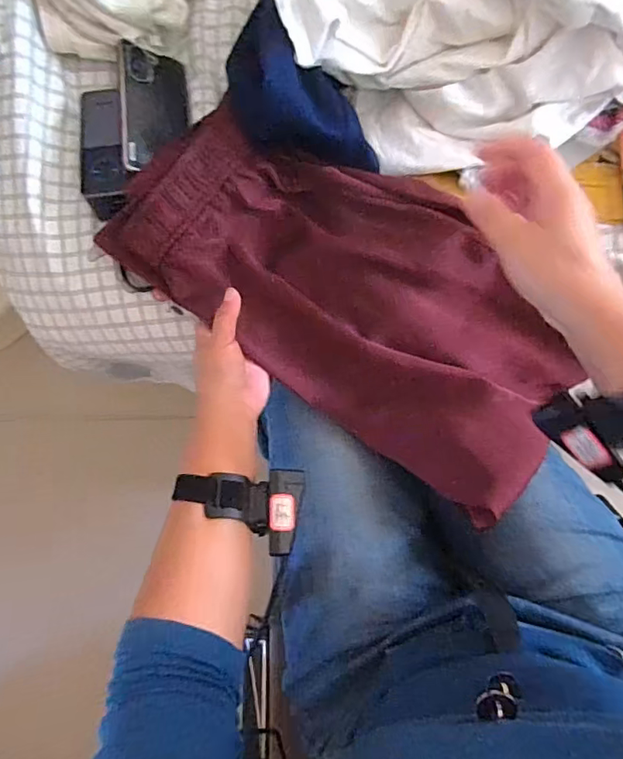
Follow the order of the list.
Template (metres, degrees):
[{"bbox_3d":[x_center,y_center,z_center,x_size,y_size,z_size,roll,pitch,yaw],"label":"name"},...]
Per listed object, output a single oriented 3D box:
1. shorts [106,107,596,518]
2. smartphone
[{"bbox_3d":[0.047,-0.083,0.496,0.440,0.084,0.228,36,90,8],"label":"shorts"},{"bbox_3d":[-0.164,-0.281,0.544,0.013,0.075,0.152,-21,72,47],"label":"smartphone"}]

